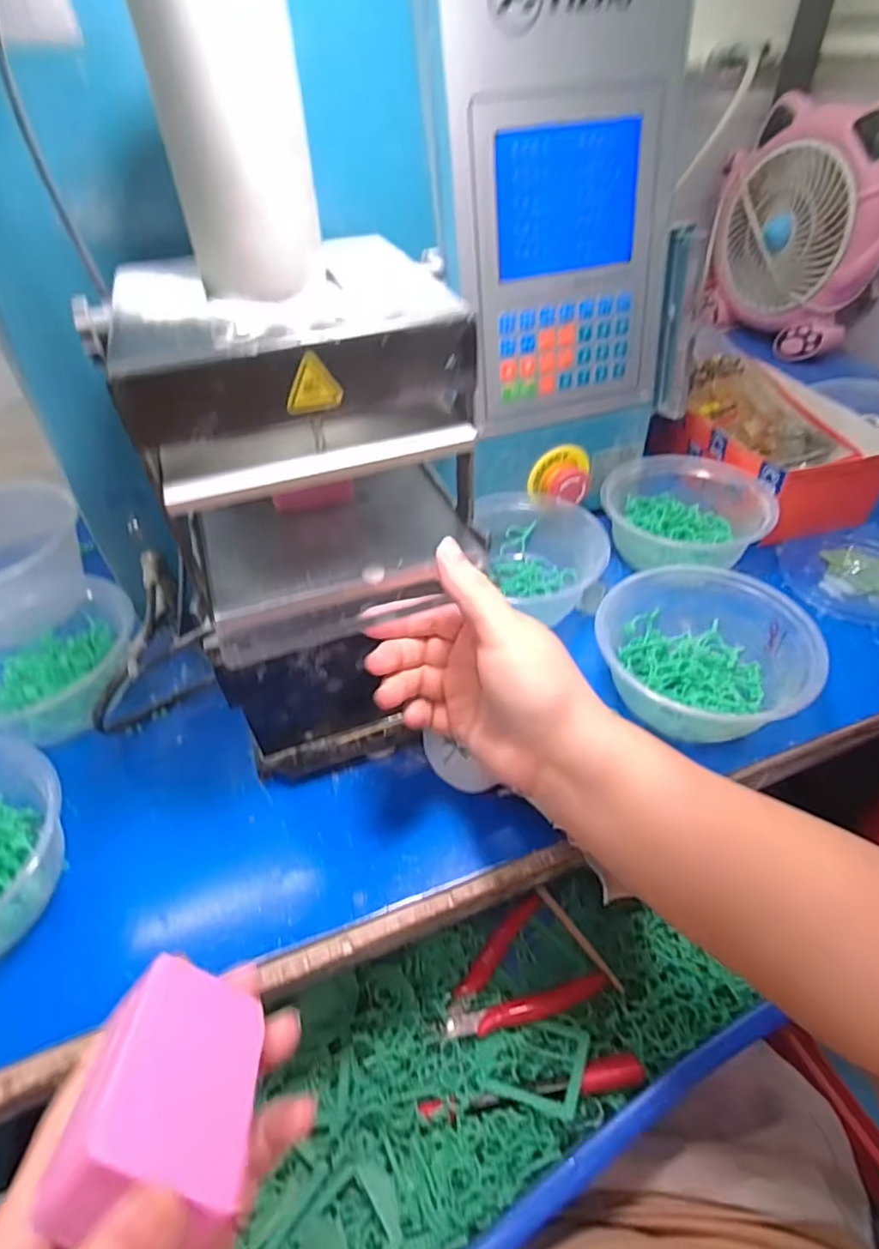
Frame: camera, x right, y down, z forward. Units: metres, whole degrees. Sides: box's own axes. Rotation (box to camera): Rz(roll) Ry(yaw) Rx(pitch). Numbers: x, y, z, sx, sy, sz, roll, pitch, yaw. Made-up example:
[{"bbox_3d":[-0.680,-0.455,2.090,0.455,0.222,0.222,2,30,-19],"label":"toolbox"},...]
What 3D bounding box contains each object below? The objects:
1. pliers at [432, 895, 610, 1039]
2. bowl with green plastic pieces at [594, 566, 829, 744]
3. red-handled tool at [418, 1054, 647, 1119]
[{"bbox_3d":[0.049,0.249,0.410,0.107,0.016,0.075,-28,51,-23],"label":"pliers"},{"bbox_3d":[0.173,0.021,0.401,0.134,0.055,0.122,-1,45,1],"label":"bowl with green plastic pieces"},{"bbox_3d":[0.057,0.286,0.365,0.135,0.025,0.016,-7,46,-5],"label":"red-handled tool"}]

